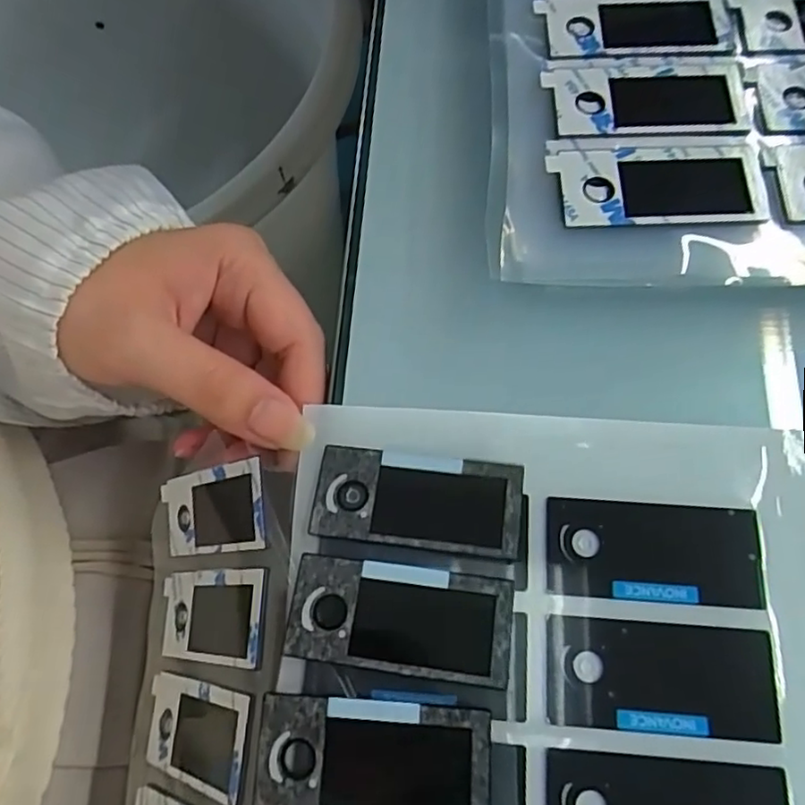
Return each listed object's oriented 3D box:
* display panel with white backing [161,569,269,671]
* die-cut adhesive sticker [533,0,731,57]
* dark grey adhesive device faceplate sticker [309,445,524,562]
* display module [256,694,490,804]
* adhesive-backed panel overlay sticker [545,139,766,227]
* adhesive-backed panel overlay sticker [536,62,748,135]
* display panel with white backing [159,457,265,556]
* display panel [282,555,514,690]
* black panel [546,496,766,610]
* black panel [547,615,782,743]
[{"bbox_3d":[-0.060,0.067,0.200,0.062,0.005,0.027,-18,61,44],"label":"display panel with white backing"},{"bbox_3d":[0.078,-0.128,0.213,0.060,0.004,0.029,-2,70,1],"label":"die-cut adhesive sticker"},{"bbox_3d":[0.004,0.028,0.184,0.059,0.004,0.028,7,70,4],"label":"dark grey adhesive device faceplate sticker"},{"bbox_3d":[-0.008,0.089,0.159,0.057,0.006,0.027,2,70,3],"label":"display module"},{"bbox_3d":[0.076,-0.066,0.191,0.061,0.004,0.030,3,70,3],"label":"adhesive-backed panel overlay sticker"},{"bbox_3d":[0.077,-0.097,0.201,0.059,0.004,0.031,-1,70,2],"label":"adhesive-backed panel overlay sticker"},{"bbox_3d":[-0.063,0.036,0.209,0.060,0.004,0.027,-16,77,42],"label":"display panel with white backing"},{"bbox_3d":[-0.001,0.058,0.172,0.059,0.007,0.027,7,70,4],"label":"display panel"},{"bbox_3d":[0.071,0.042,0.180,0.059,0.004,0.027,3,70,3],"label":"black panel"},{"bbox_3d":[0.068,0.073,0.169,0.058,0.004,0.027,3,70,3],"label":"black panel"}]

